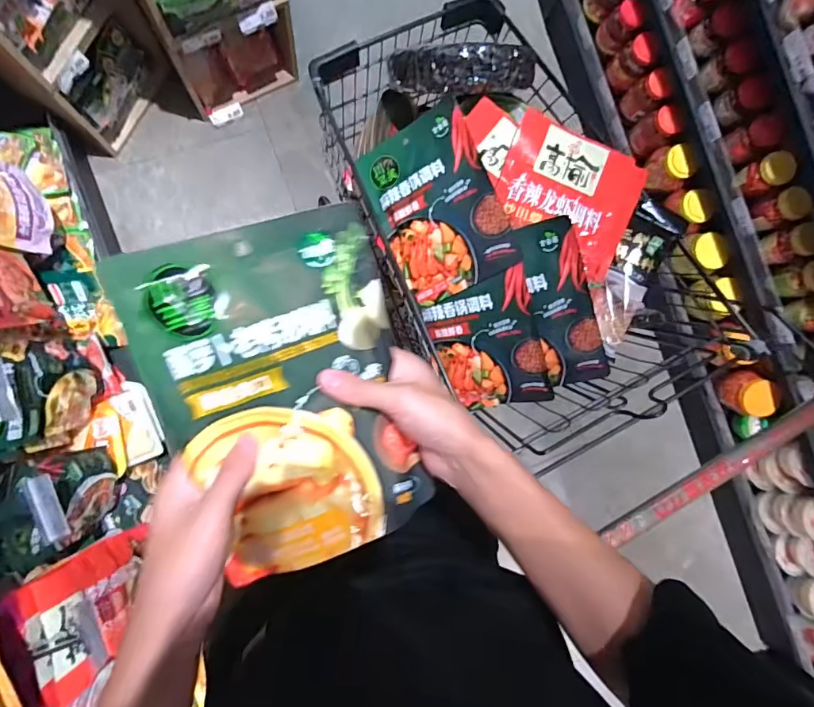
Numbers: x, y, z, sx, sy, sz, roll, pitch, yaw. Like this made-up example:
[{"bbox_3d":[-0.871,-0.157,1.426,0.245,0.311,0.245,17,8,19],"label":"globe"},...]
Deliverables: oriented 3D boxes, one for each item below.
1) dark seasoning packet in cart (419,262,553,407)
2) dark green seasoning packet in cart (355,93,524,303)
[{"bbox_3d":[0.114,-0.008,0.654,0.147,0.009,0.187,-16,108,25],"label":"dark seasoning packet in cart"},{"bbox_3d":[0.038,-0.196,0.627,0.156,0.012,0.223,-23,86,23],"label":"dark green seasoning packet in cart"}]

